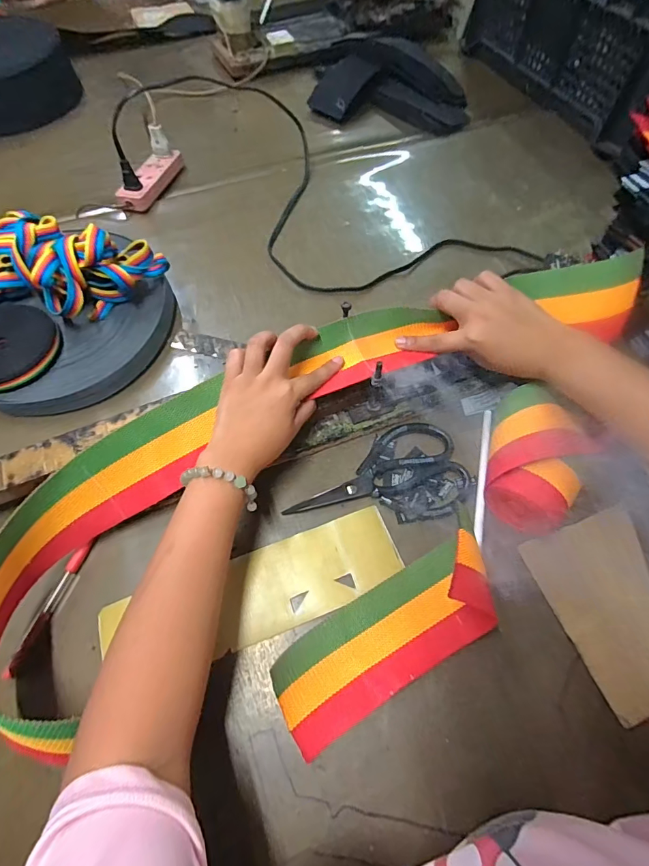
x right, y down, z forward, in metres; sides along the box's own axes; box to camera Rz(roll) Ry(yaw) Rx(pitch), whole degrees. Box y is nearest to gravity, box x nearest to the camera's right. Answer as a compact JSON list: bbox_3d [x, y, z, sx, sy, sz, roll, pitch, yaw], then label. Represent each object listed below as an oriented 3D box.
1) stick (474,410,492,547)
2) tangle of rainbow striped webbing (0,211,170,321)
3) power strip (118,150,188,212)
[{"bbox_3d":[0.165,0.040,0.433,0.008,0.005,0.150,12,64,6],"label":"stick"},{"bbox_3d":[-0.317,-0.193,0.470,0.239,0.076,0.098,13,64,6],"label":"tangle of rainbow striped webbing"},{"bbox_3d":[-0.265,-0.391,0.635,0.047,0.022,0.145,15,64,7],"label":"power strip"}]

